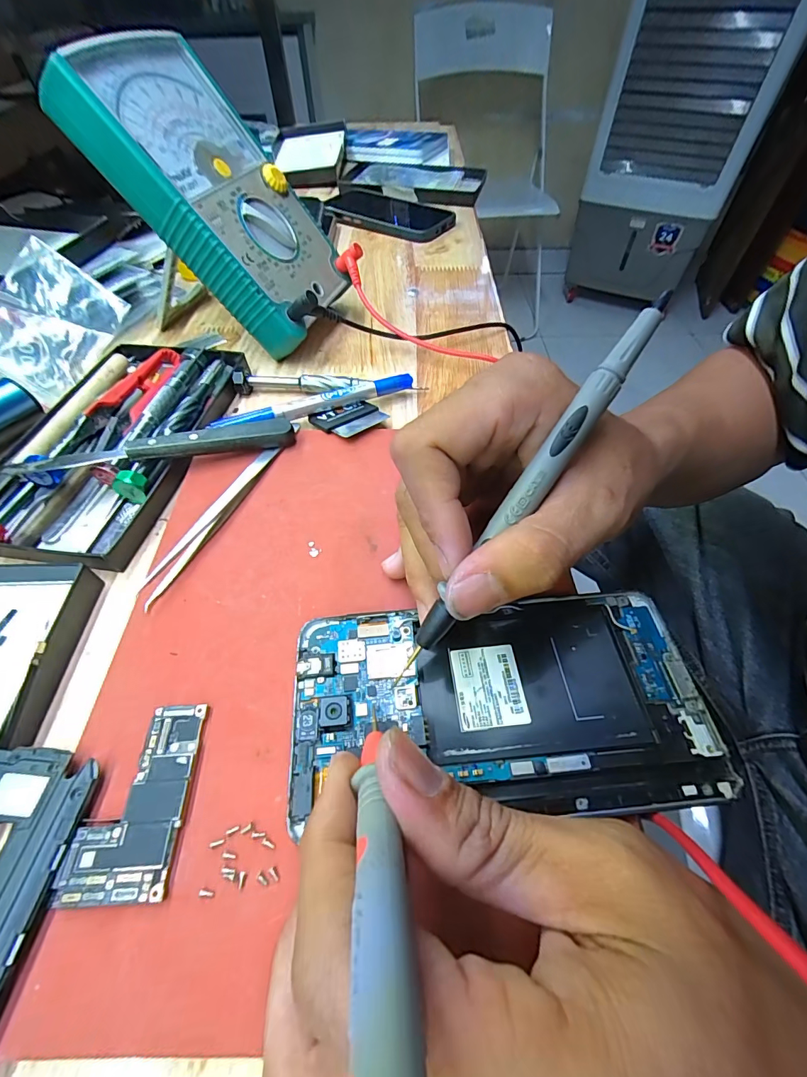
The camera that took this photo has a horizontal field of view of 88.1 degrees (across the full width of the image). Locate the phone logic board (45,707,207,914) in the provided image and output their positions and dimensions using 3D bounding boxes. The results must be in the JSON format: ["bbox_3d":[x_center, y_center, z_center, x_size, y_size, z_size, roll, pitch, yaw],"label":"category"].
[{"bbox_3d":[-0.089,0.086,0.140,0.032,0.004,0.055,-1,54,0],"label":"phone logic board"}]

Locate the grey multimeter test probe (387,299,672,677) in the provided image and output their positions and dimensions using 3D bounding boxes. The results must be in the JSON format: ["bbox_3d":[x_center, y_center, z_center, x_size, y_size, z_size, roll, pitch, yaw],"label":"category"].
[{"bbox_3d":[0.038,-0.010,0.139,0.010,0.010,0.145,39,103,25],"label":"grey multimeter test probe"}]

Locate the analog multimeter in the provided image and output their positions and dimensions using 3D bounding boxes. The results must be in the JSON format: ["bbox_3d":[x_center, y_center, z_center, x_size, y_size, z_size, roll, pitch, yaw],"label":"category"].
[{"bbox_3d":[-0.114,-0.223,0.277,0.035,0.165,0.104,-12,43,46],"label":"analog multimeter"}]

